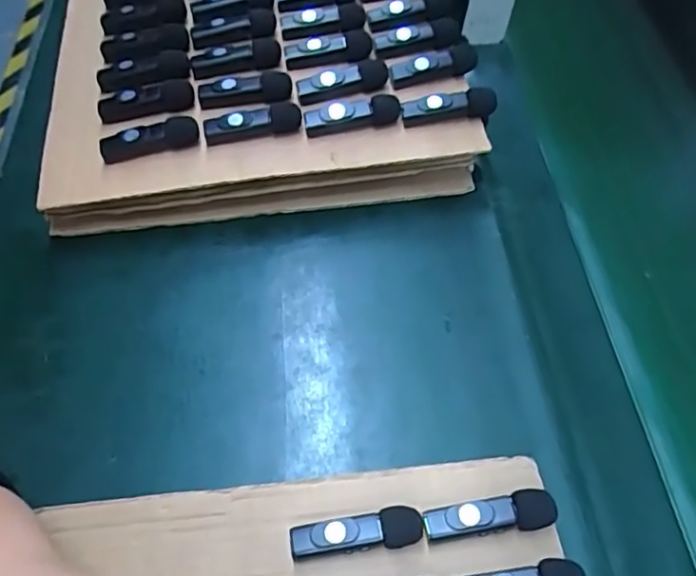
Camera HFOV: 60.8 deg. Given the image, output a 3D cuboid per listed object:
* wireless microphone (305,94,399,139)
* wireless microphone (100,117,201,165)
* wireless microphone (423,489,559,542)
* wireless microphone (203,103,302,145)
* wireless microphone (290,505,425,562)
[{"bbox_3d":[0.002,-0.117,0.398,0.063,0.021,0.013,-8,57,-4],"label":"wireless microphone"},{"bbox_3d":[-0.132,-0.099,0.395,0.064,0.015,0.016,-12,58,-7],"label":"wireless microphone"},{"bbox_3d":[0.071,0.115,0.298,0.064,0.014,0.017,-8,57,-4],"label":"wireless microphone"},{"bbox_3d":[-0.064,-0.111,0.399,0.063,0.020,0.018,-10,57,-6],"label":"wireless microphone"},{"bbox_3d":[0.005,0.123,0.295,0.065,0.016,0.018,-10,57,-6],"label":"wireless microphone"}]

